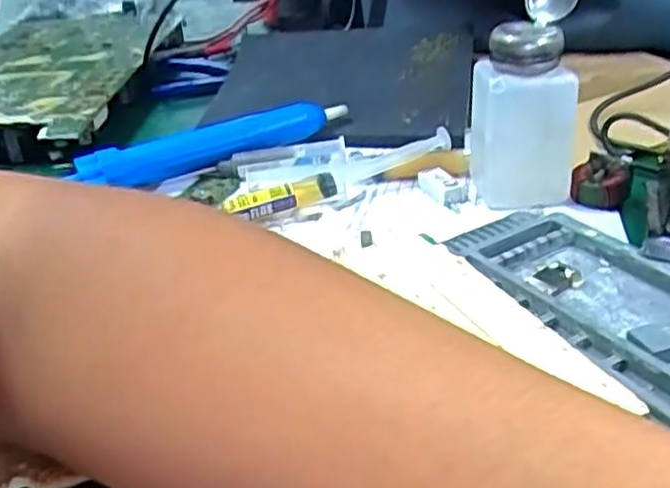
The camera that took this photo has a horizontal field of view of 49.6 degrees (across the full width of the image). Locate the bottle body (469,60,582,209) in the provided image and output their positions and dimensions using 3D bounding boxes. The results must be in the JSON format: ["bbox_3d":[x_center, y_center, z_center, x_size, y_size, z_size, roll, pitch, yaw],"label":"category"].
[{"bbox_3d":[0.113,-0.068,0.439,0.061,0.077,0.044,3,31,14],"label":"bottle body"}]

